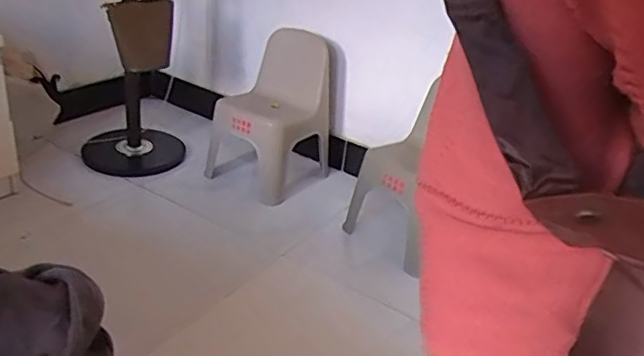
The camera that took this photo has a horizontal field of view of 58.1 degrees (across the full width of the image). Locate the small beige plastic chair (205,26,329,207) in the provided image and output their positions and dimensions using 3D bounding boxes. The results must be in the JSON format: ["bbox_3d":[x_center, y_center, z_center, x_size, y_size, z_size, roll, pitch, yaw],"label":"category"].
[{"bbox_3d":[-0.161,-0.211,1.939,0.311,0.475,0.364,28,34,35],"label":"small beige plastic chair"}]

